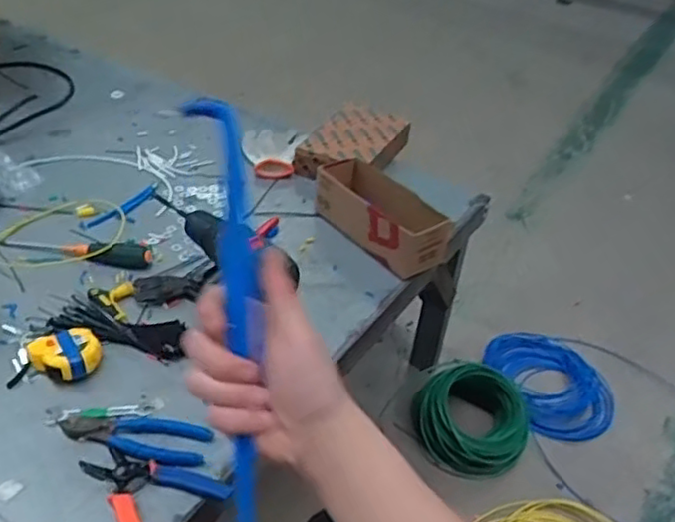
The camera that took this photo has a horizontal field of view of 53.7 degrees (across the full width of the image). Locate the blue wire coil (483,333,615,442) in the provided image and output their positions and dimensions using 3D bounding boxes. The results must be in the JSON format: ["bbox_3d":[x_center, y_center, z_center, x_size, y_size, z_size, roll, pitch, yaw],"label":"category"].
[{"bbox_3d":[0.460,0.266,1.461,0.268,0.067,0.297,-7,44,-44],"label":"blue wire coil"}]

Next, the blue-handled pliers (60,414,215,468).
[{"bbox_3d":[-0.223,0.191,0.730,0.162,0.012,0.063,7,37,4],"label":"blue-handled pliers"}]

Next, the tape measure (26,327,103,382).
[{"bbox_3d":[-0.330,0.112,0.805,0.080,0.032,0.070,-12,40,-20],"label":"tape measure"}]

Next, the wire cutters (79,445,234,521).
[{"bbox_3d":[-0.184,0.228,0.688,0.108,0.014,0.140,-24,45,-32],"label":"wire cutters"}]

